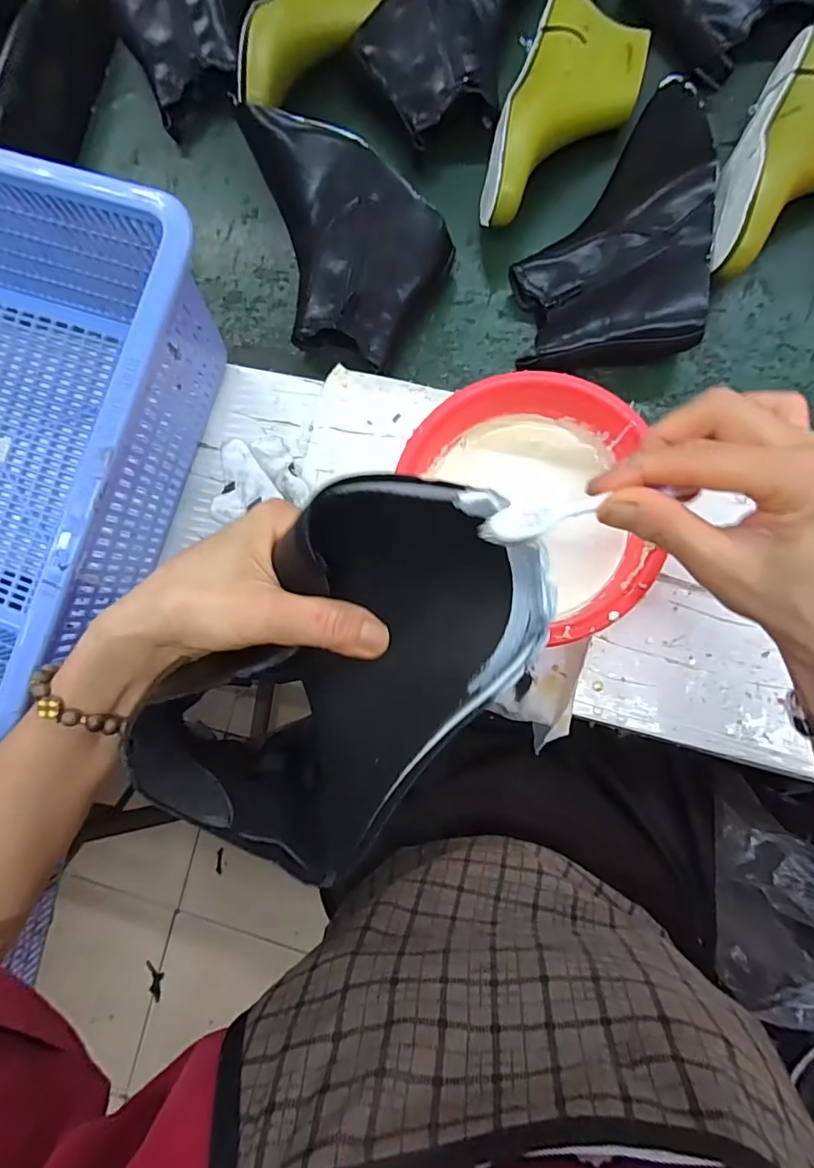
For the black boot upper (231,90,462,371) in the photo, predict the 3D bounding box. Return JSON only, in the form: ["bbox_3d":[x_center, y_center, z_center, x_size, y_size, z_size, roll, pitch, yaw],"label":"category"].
[{"bbox_3d":[-0.074,-0.309,0.488,0.203,0.091,0.152,33,89,8],"label":"black boot upper"}]

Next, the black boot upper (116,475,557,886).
[{"bbox_3d":[-0.020,0.046,0.295,0.121,0.152,0.186,35,89,8],"label":"black boot upper"}]

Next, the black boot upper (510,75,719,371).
[{"bbox_3d":[0.175,-0.312,0.472,0.161,0.058,0.238,-3,84,6],"label":"black boot upper"}]

